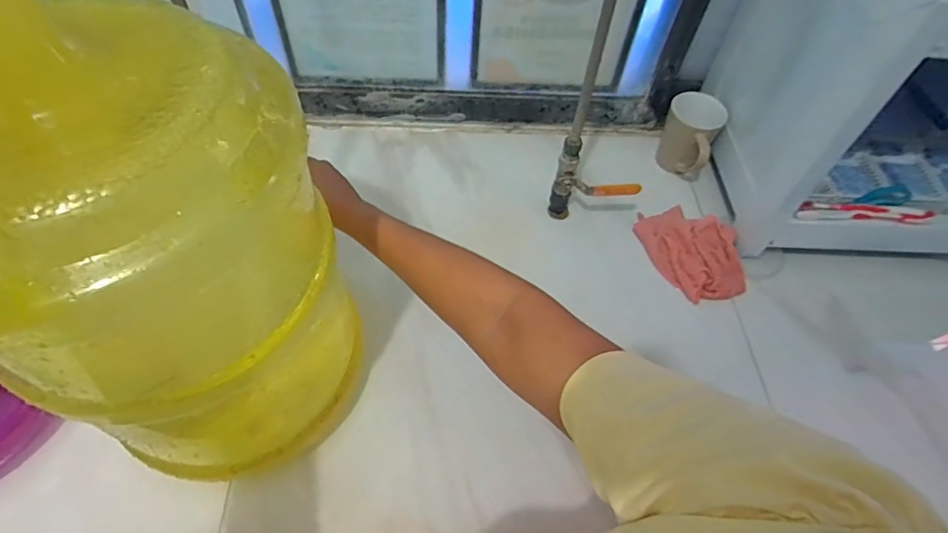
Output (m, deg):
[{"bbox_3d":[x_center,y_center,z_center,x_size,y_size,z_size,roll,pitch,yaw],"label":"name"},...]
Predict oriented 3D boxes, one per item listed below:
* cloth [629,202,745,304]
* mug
[{"bbox_3d":[0.315,-0.023,0.725,0.118,0.032,0.150,-19,59,-16],"label":"cloth"},{"bbox_3d":[0.328,-0.198,0.793,0.080,0.100,0.108,27,58,13],"label":"mug"}]

